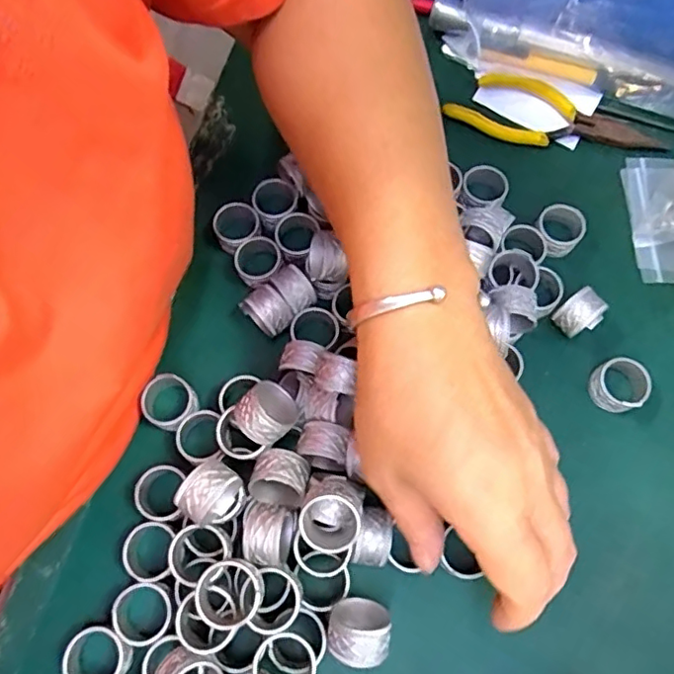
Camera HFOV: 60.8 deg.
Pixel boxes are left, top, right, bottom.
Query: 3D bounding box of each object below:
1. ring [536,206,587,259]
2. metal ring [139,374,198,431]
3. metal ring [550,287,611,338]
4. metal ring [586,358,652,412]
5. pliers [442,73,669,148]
[{"bbox_3d":[0.133,-0.064,0.345,0.027,0.013,0.029,0,71,0],"label":"ring"},{"bbox_3d":[-0.090,0.036,0.309,0.030,0.015,0.027,17,71,6],"label":"metal ring"},{"bbox_3d":[0.136,-0.012,0.324,0.022,0.025,0.020,-34,74,-11],"label":"metal ring"},{"bbox_3d":[0.154,0.027,0.316,0.027,0.020,0.027,0,71,0],"label":"metal ring"},{"bbox_3d":[0.141,-0.140,0.374,0.135,0.008,0.045,24,72,8],"label":"pliers"}]

